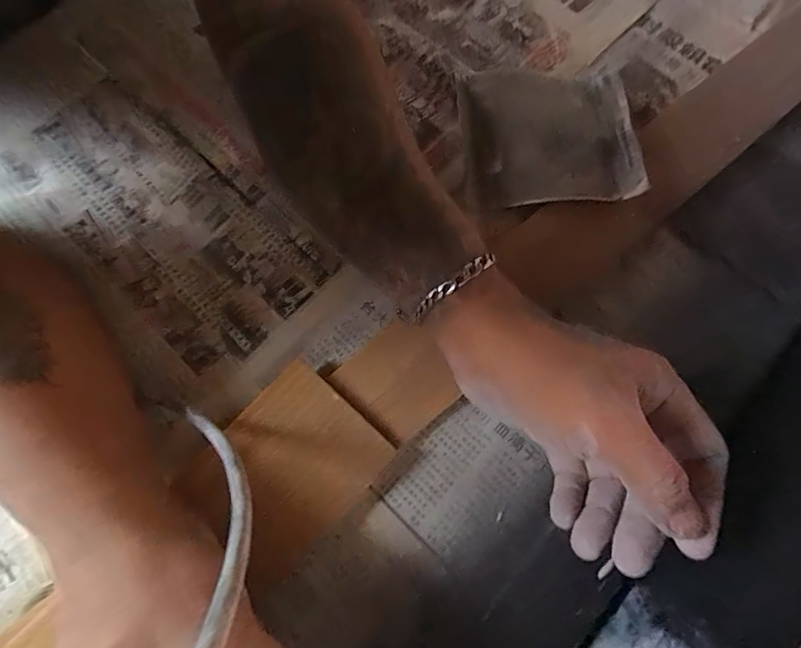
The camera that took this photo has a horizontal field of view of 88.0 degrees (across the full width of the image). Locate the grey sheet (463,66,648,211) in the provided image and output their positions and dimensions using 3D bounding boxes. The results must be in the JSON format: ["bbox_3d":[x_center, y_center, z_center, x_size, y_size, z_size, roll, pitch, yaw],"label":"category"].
[{"bbox_3d":[0.104,-0.143,0.301,0.117,0.015,0.117,-2,74,-2],"label":"grey sheet"}]

